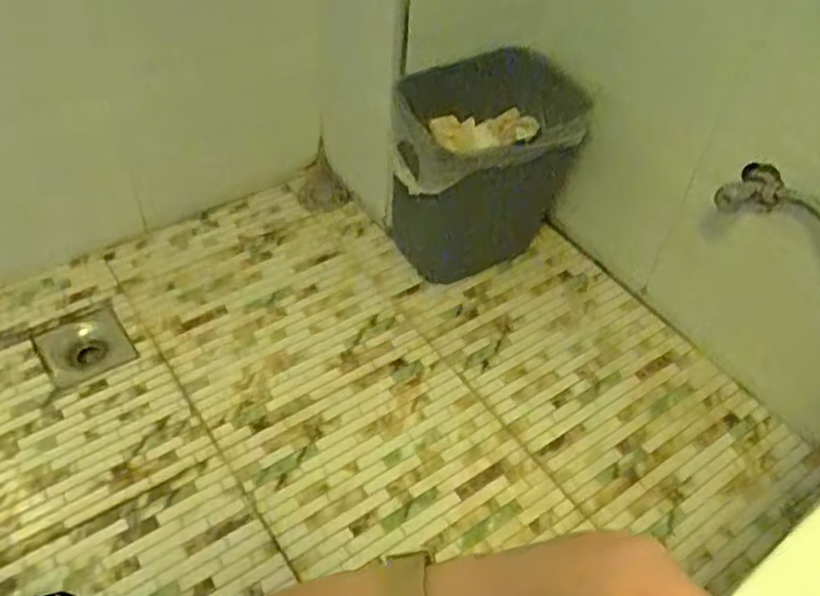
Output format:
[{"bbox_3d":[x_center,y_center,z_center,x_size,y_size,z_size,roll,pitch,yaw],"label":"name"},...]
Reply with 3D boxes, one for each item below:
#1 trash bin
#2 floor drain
[{"bbox_3d":[0.109,-0.178,1.008,0.248,0.267,0.137,-22,53,-22],"label":"trash bin"},{"bbox_3d":[-0.419,0.065,0.946,0.102,0.018,0.108,-26,55,-24],"label":"floor drain"}]

